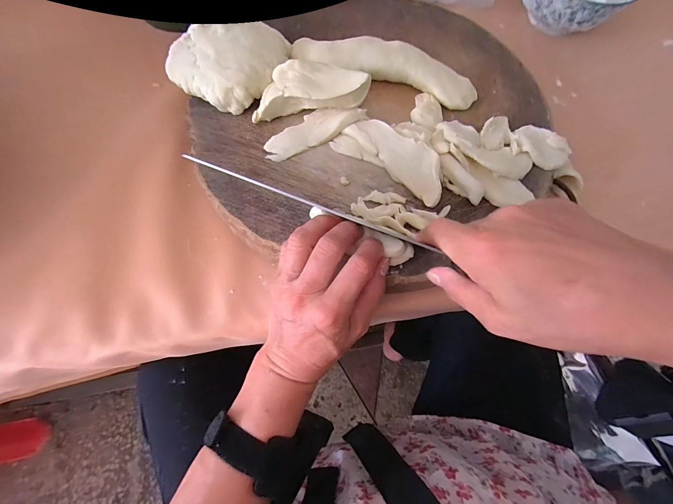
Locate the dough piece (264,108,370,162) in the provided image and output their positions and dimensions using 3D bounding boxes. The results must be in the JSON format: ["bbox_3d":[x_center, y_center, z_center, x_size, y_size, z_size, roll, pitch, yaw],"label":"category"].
[{"bbox_3d":[-0.021,-0.116,0.291,0.098,0.010,0.032,-27,72,-13],"label":"dough piece"}]

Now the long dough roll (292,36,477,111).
[{"bbox_3d":[0.051,-0.189,0.322,0.184,0.024,0.050,15,68,3],"label":"long dough roll"}]

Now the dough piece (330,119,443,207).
[{"bbox_3d":[0.050,-0.086,0.279,0.107,0.008,0.042,35,97,15],"label":"dough piece"}]

